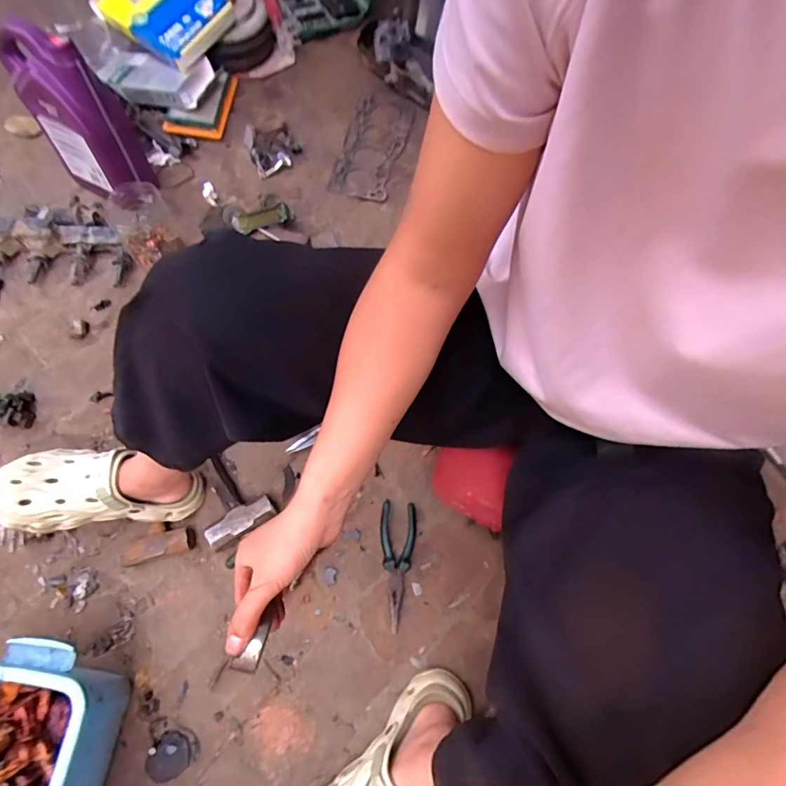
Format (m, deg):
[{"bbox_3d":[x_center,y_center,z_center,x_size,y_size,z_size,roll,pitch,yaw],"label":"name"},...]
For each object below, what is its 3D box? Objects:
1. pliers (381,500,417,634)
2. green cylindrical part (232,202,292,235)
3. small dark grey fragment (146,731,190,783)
[{"bbox_3d":[0.005,0.257,0.679,0.054,0.012,0.180,5,66,0],"label":"pliers"},{"bbox_3d":[-0.252,-0.336,0.860,0.109,0.029,0.030,-31,71,-15],"label":"green cylindrical part"},{"bbox_3d":[-0.292,0.475,0.585,0.049,0.014,0.049,1,66,-2],"label":"small dark grey fragment"}]

